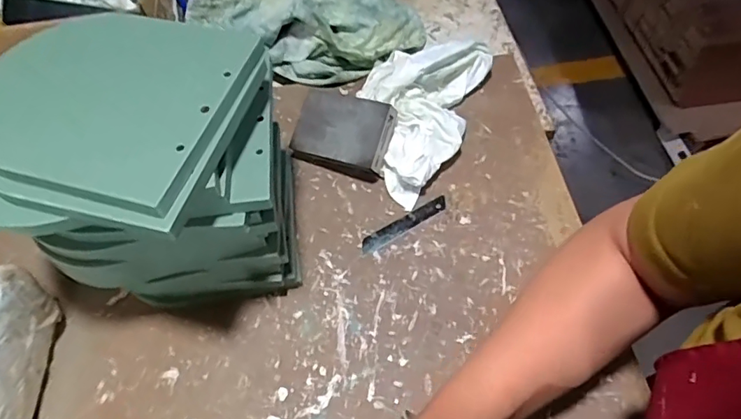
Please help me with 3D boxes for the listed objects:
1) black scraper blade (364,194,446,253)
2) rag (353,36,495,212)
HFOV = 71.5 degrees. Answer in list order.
[{"bbox_3d":[0.034,0.016,0.508,0.096,0.004,0.017,-28,60,-13],"label":"black scraper blade"},{"bbox_3d":[0.046,-0.111,0.559,0.124,0.052,0.207,17,60,14],"label":"rag"}]

